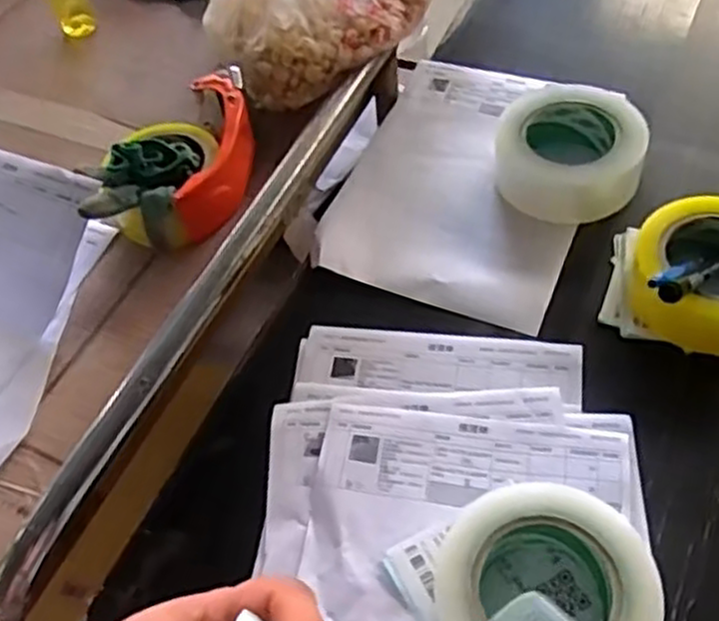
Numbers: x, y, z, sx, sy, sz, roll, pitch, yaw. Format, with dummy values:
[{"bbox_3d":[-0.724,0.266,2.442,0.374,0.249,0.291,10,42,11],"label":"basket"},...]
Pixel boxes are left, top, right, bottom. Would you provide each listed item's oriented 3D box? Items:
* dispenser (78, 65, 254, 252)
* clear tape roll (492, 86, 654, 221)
[{"bbox_3d":[-0.146,-0.122,0.646,0.107,0.077,0.185,9,56,12],"label":"dispenser"},{"bbox_3d":[0.182,-0.135,0.658,0.118,0.055,0.112,-3,55,4],"label":"clear tape roll"}]

